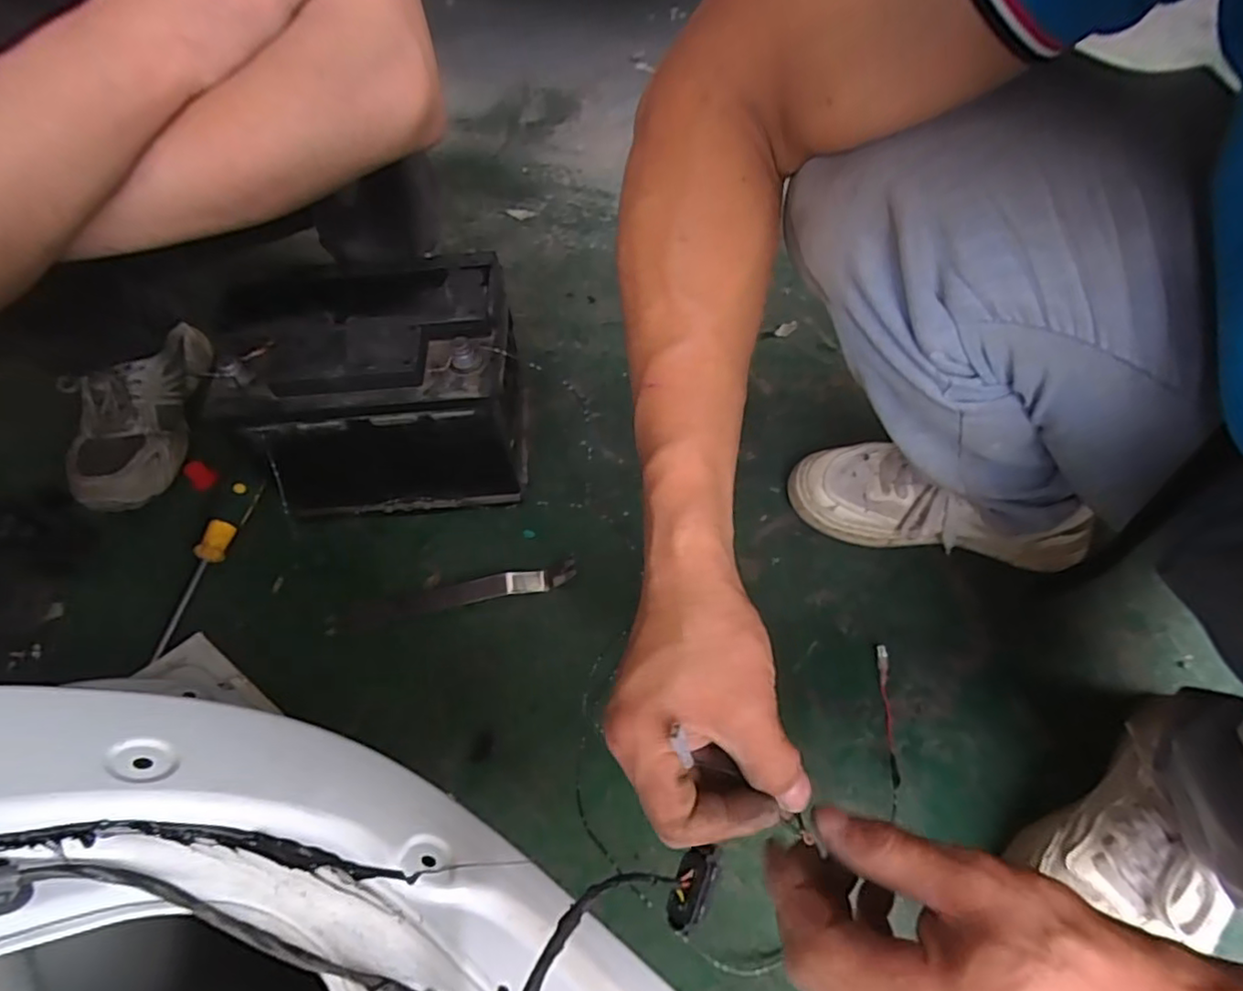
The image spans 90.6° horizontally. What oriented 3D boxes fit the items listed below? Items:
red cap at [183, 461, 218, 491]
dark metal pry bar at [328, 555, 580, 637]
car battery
[{"bbox_3d":[-0.448,-0.022,0.653,0.037,0.013,0.023,33,63,21],"label":"red cap"},{"bbox_3d":[-0.156,0.091,0.566,0.226,0.010,0.028,-11,56,-6],"label":"dark metal pry bar"},{"bbox_3d":[-0.219,-0.095,0.591,0.229,0.192,0.154,-6,56,-2],"label":"car battery"}]

